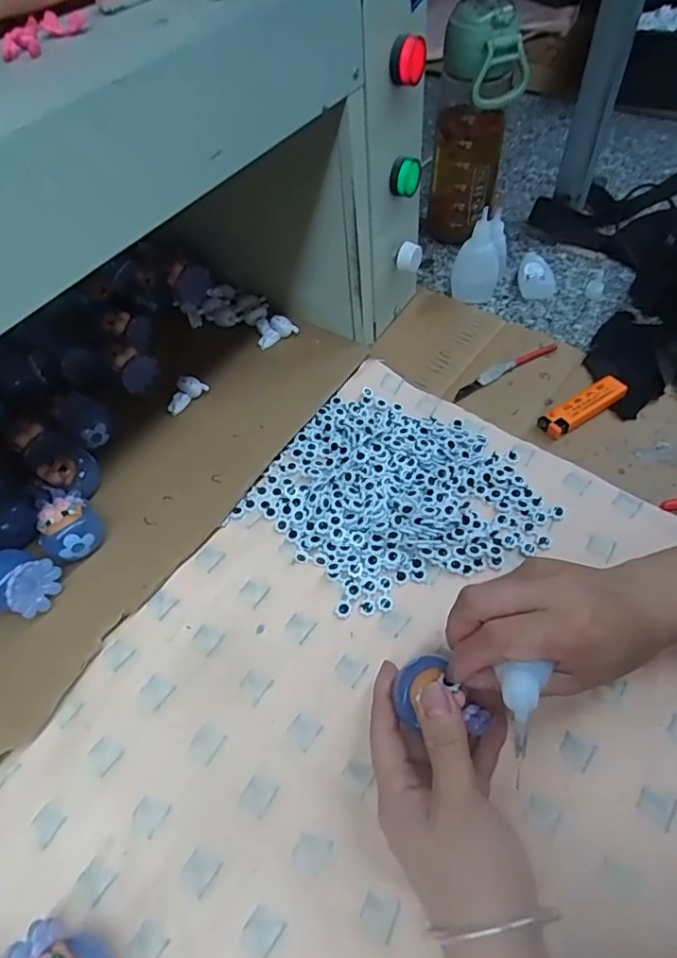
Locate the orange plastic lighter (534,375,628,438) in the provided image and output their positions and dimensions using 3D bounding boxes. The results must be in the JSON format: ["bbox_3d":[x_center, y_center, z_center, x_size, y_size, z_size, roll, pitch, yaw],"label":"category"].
[{"bbox_3d":[0.208,-0.062,0.458,0.078,0.019,0.024,-26,56,-13],"label":"orange plastic lighter"}]

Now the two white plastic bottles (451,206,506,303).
[{"bbox_3d":[0.147,-0.232,0.551,0.049,0.080,0.059,12,57,13],"label":"two white plastic bottles"}]

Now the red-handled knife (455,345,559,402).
[{"bbox_3d":[0.156,-0.102,0.498,0.117,0.010,0.011,-27,61,-12],"label":"red-handled knife"}]

